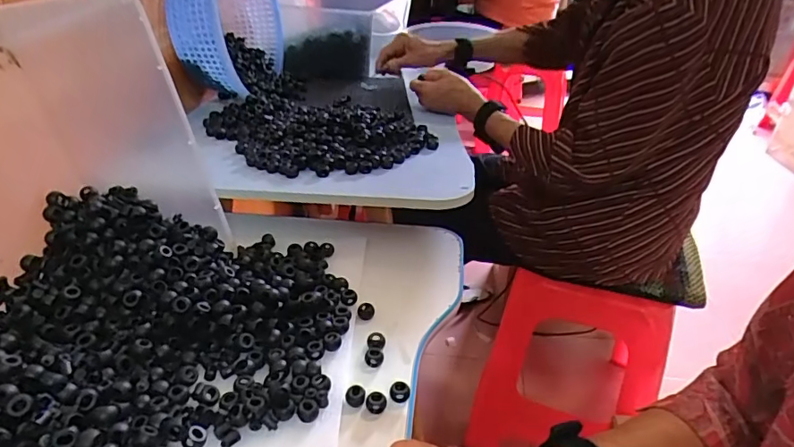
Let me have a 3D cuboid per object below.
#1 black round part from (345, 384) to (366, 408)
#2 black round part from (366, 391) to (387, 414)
[{"bbox_3d":[-0.036,0.149,0.437,0.017,0.010,0.018,1,32,0],"label":"black round part"},{"bbox_3d":[-0.018,0.152,0.432,0.018,0.016,0.014,2,32,2],"label":"black round part"}]

